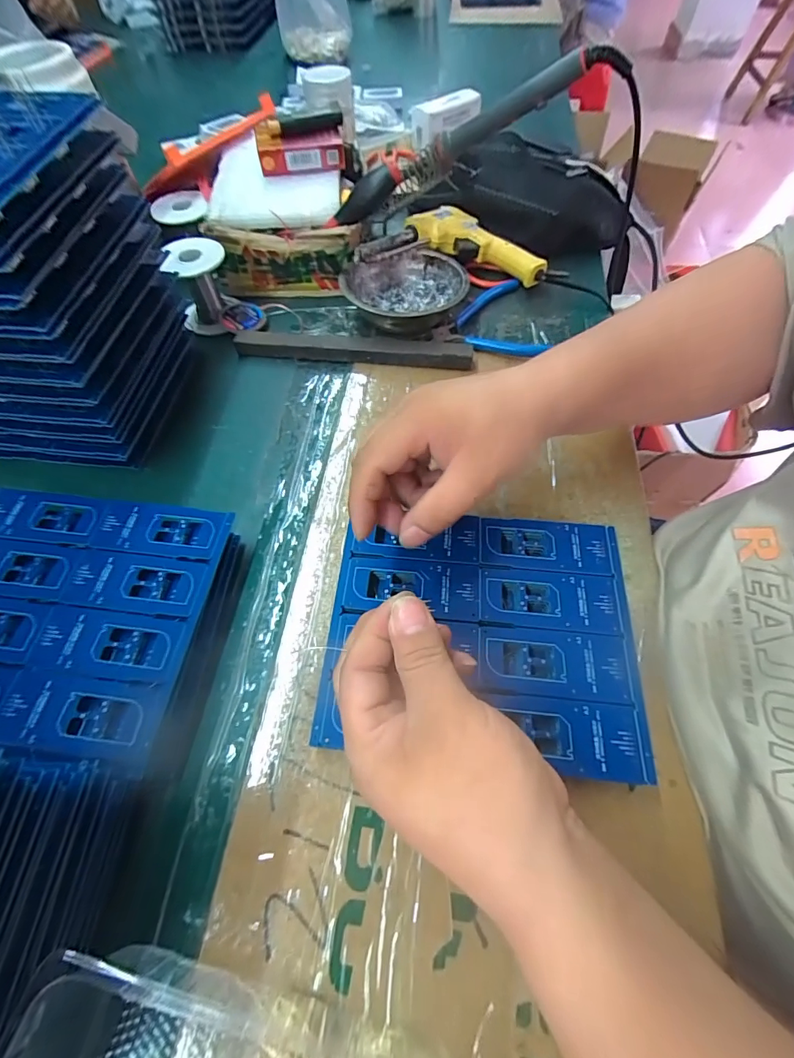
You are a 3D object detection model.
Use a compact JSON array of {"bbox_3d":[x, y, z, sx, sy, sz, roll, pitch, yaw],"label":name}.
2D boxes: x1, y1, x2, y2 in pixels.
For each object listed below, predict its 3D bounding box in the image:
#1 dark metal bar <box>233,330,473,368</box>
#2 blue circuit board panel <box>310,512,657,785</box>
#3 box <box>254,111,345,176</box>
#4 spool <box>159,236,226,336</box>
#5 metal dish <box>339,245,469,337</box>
[{"bbox_3d":[-0.046,-0.178,0.431,0.236,0.020,0.023,6,61,5],"label":"dark metal bar"},{"bbox_3d":[0.054,0.061,0.283,0.189,0.004,0.159,5,61,4],"label":"blue circuit board panel"},{"bbox_3d":[-0.102,-0.408,0.463,0.090,0.038,0.046,-10,61,-4],"label":"box"},{"bbox_3d":[-0.200,-0.248,0.448,0.060,0.068,0.067,-22,62,-11],"label":"spool"},{"bbox_3d":[0.008,-0.247,0.452,0.124,0.043,0.104,-19,62,-9],"label":"metal dish"}]

